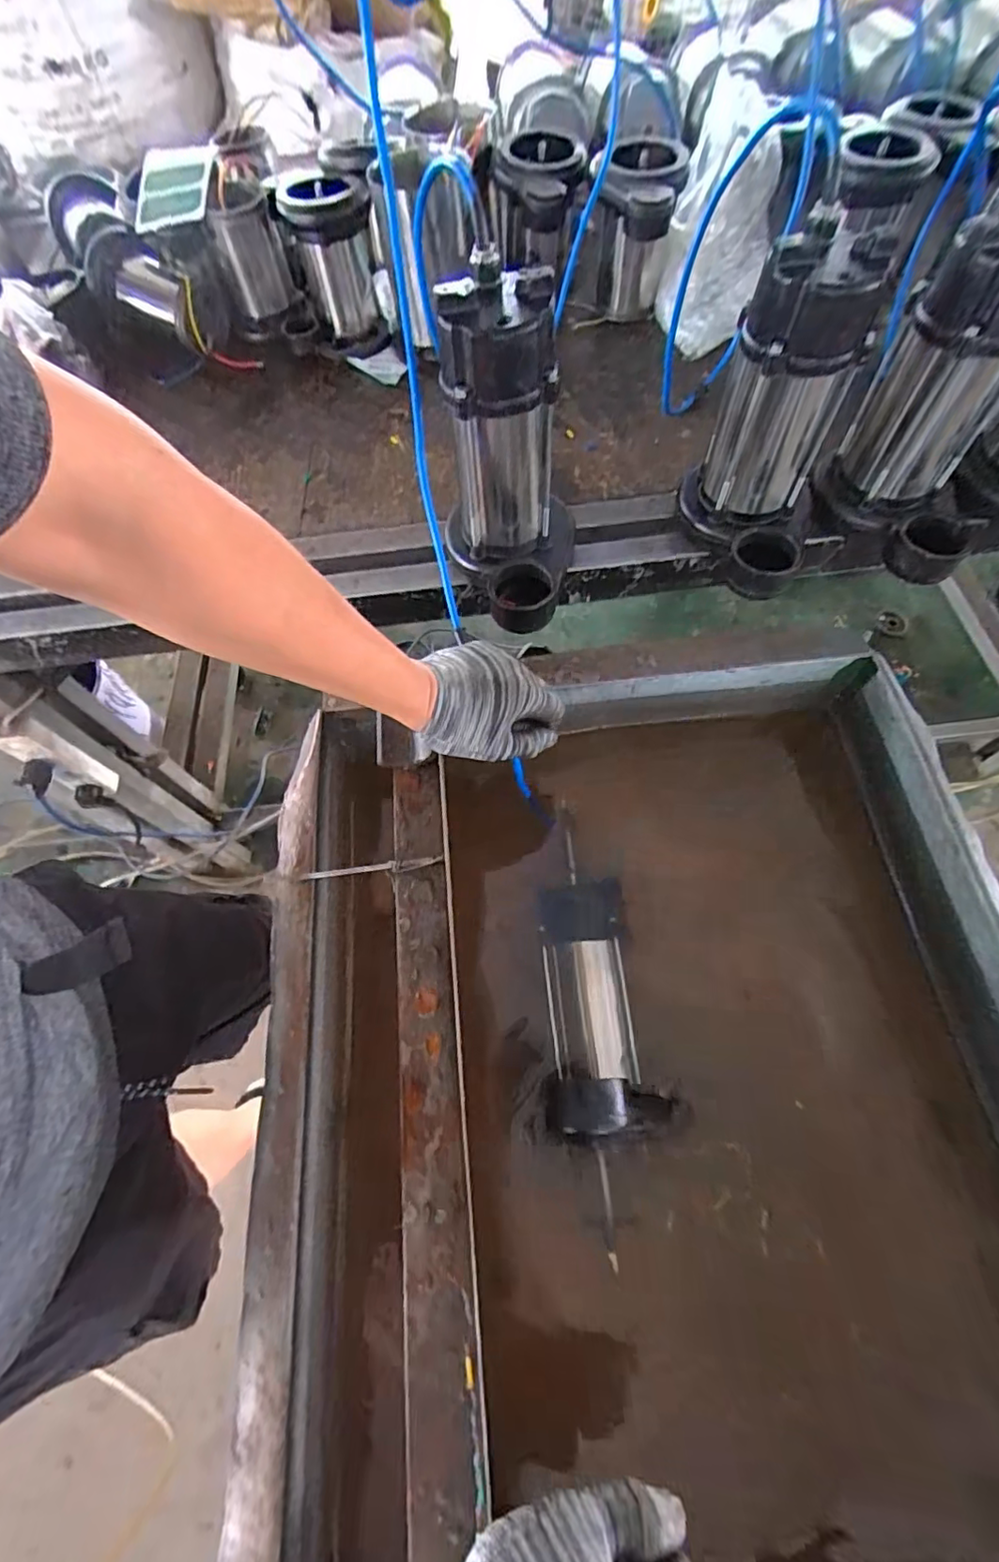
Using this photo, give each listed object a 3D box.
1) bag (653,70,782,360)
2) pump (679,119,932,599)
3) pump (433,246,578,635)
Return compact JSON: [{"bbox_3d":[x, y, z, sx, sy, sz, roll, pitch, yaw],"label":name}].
[{"bbox_3d":[0.287,-0.717,0.741,0.134,0.275,0.082,10,26,8],"label":"bag"},{"bbox_3d":[0.249,-0.333,0.516,0.121,0.244,0.205,16,66,11],"label":"pump"},{"bbox_3d":[0.009,-0.265,0.498,0.123,0.226,0.165,-7,64,0],"label":"pump"}]

